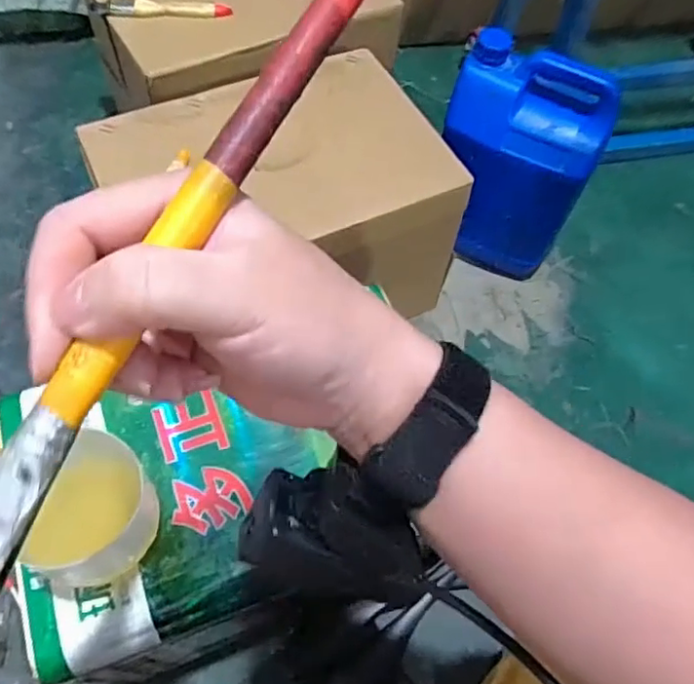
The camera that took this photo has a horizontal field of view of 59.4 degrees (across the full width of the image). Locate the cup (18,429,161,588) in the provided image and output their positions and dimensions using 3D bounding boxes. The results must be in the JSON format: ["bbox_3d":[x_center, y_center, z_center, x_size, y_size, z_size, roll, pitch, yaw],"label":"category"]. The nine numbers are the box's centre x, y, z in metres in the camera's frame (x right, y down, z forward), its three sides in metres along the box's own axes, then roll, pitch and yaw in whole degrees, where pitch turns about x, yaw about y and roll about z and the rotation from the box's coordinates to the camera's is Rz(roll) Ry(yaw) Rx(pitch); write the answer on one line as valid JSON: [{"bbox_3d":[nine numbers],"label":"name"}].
[{"bbox_3d":[-0.179,0.113,0.425,0.090,0.081,0.099,2,61,-3],"label":"cup"}]

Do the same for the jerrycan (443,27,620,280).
[{"bbox_3d":[0.209,-0.221,0.786,0.191,0.255,0.118,22,61,8],"label":"jerrycan"}]

